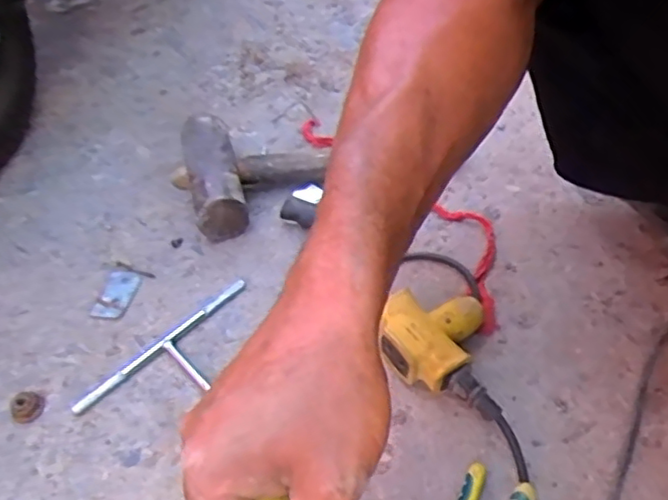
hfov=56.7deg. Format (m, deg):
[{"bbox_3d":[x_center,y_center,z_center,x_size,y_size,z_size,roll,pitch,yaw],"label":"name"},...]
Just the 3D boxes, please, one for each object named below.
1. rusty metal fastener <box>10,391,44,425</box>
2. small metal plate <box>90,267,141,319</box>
[{"bbox_3d":[-0.255,0.130,0.511,0.026,0.016,0.022,-23,52,-13],"label":"rusty metal fastener"},{"bbox_3d":[-0.204,0.040,0.583,0.033,0.004,0.056,3,50,8],"label":"small metal plate"}]

